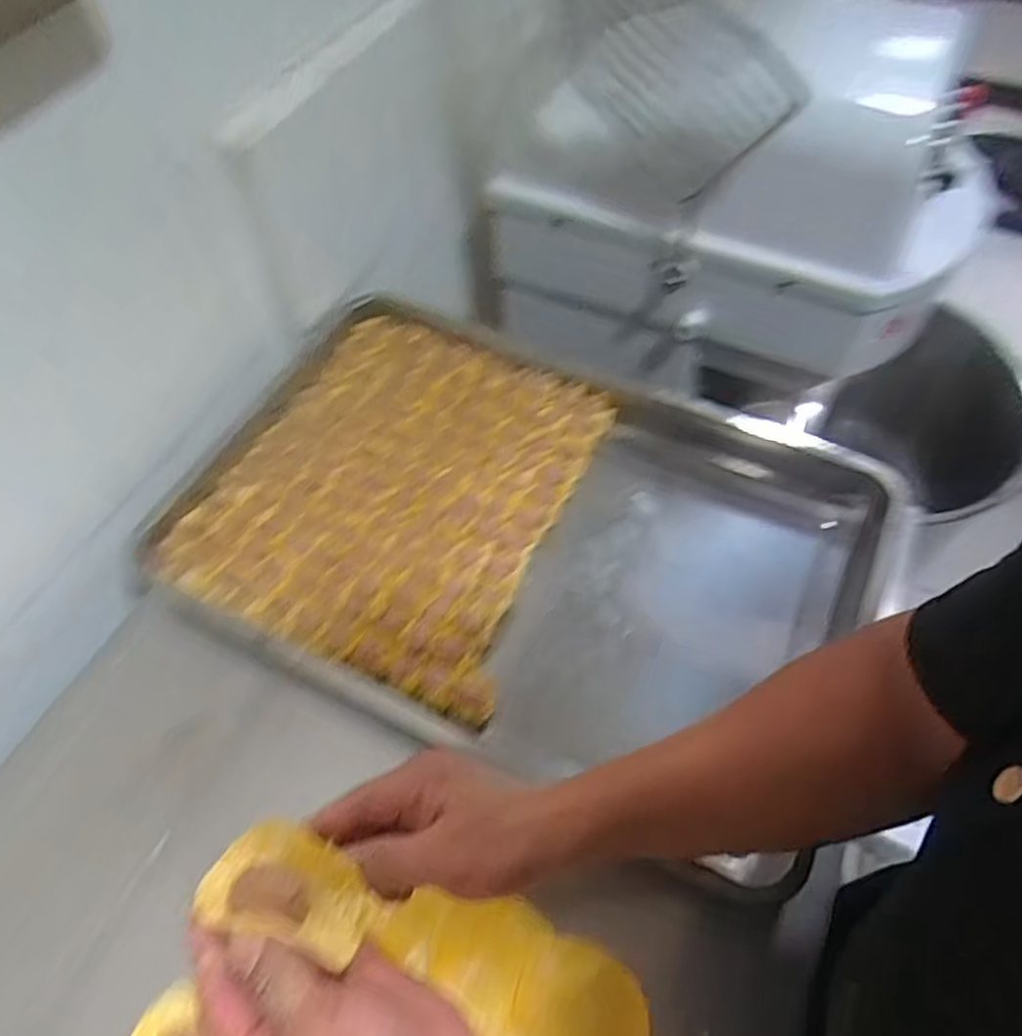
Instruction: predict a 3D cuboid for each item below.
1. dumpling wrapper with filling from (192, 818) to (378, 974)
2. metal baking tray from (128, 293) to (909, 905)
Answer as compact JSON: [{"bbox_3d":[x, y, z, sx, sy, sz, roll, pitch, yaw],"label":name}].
[{"bbox_3d":[-0.113,0.186,0.364,0.085,0.026,0.050,14,60,8],"label":"dumpling wrapper with filling"},{"bbox_3d":[0.009,0.008,0.643,0.588,0.059,0.400,22,61,15],"label":"metal baking tray"}]

